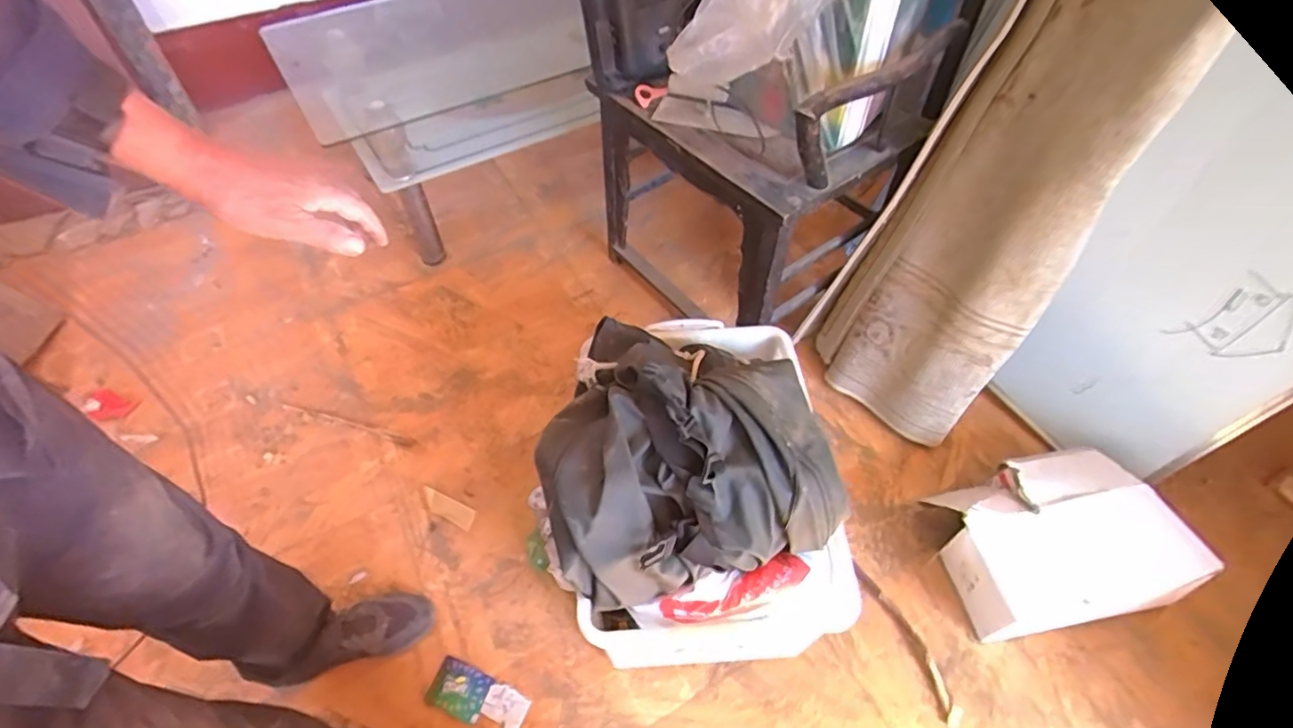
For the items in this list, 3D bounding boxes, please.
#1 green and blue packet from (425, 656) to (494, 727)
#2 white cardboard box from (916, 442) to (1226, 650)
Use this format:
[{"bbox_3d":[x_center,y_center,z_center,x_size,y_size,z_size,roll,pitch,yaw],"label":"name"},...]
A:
[{"bbox_3d":[-0.314,0.545,1.005,0.096,0.014,0.076,18,56,14],"label":"green and blue packet"},{"bbox_3d":[0.720,0.310,1.075,0.365,0.151,0.287,-11,54,-7],"label":"white cardboard box"}]

